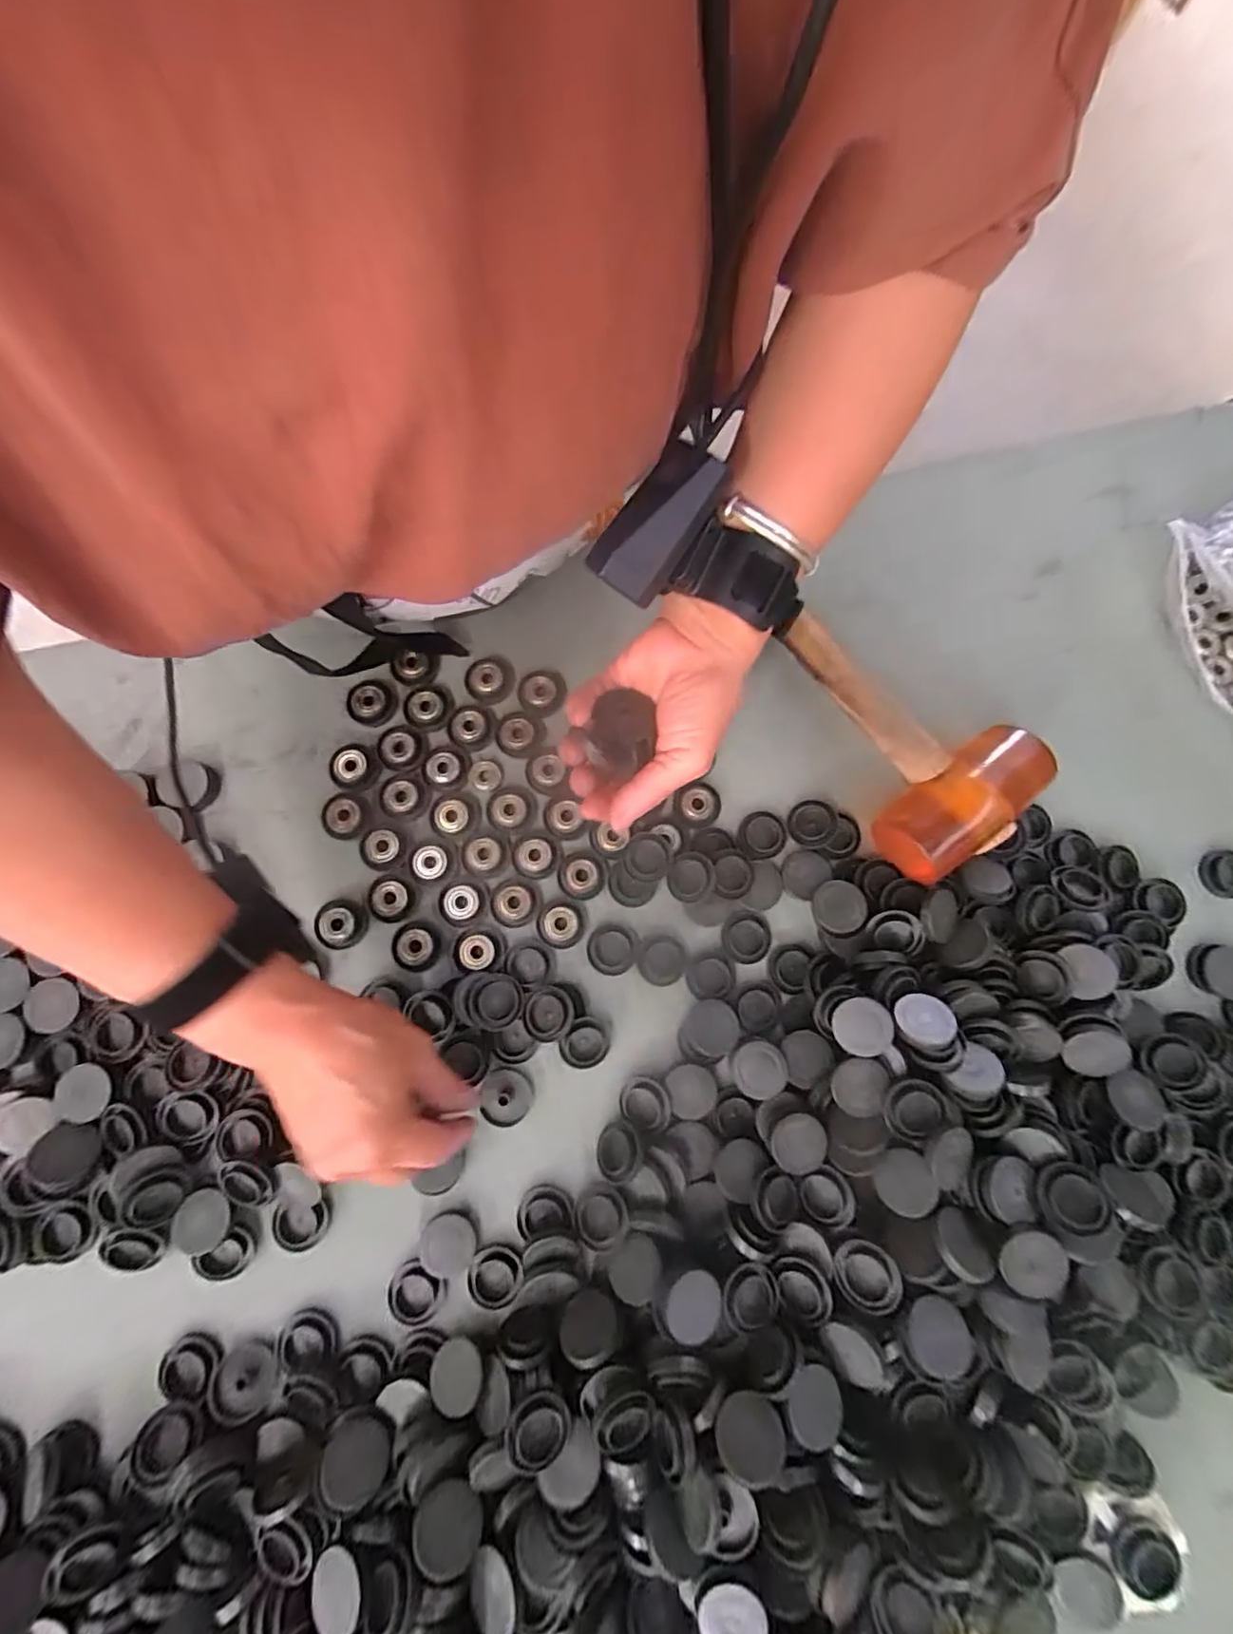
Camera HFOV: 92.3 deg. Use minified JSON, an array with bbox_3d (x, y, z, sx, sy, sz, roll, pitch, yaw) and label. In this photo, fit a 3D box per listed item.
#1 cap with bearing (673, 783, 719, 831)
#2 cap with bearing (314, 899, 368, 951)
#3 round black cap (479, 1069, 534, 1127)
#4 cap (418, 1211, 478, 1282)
[{"bbox_3d":[0.055,-0.007,0.401,0.031,0.012,0.027,-14,80,-4],"label":"cap with bearing"},{"bbox_3d":[-0.178,0.069,0.381,0.029,0.007,0.031,0,80,-1],"label":"cap with bearing"},{"bbox_3d":[-0.068,0.174,0.367,0.032,0.005,0.032,0,80,-1],"label":"round black cap"},{"bbox_3d":[-0.100,0.255,0.351,0.031,0.004,0.034,0,80,-1],"label":"cap"}]

